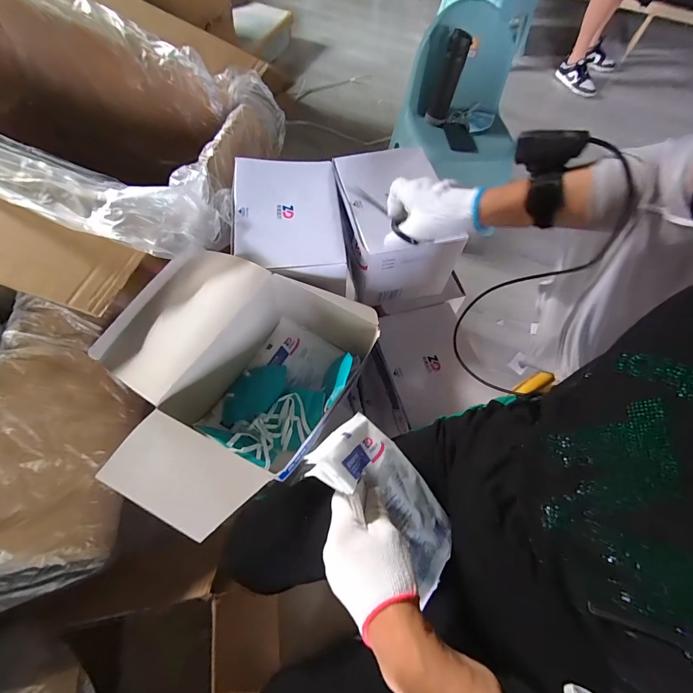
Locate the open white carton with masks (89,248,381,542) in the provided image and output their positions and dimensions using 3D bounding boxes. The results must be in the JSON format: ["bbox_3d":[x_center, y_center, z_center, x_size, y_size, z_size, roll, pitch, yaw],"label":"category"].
[{"bbox_3d":[-0.207,0.031,0.574,0.363,0.170,0.378,32,66,12],"label":"open white carton with masks"}]

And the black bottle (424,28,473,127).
[{"bbox_3d":[0.321,-0.842,1.107,0.067,0.223,0.067,31,66,12],"label":"black bottle"}]

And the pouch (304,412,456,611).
[{"bbox_3d":[0.050,0.164,0.390,0.181,0.022,0.127,51,30,9],"label":"pouch"}]

